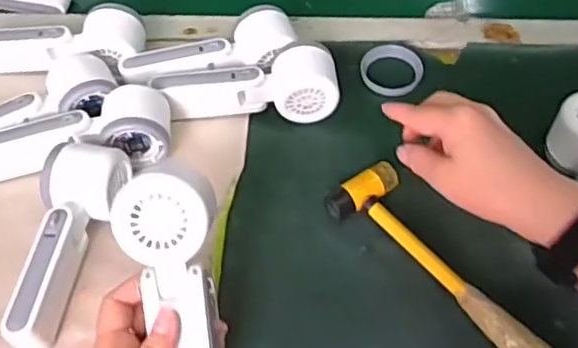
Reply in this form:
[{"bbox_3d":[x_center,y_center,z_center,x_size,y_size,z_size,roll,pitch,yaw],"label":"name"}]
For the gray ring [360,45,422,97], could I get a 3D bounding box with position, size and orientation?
[{"bbox_3d":[0.100,-0.103,0.606,0.060,0.012,0.056,0,51,0],"label":"gray ring"}]

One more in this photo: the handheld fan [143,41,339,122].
[{"bbox_3d":[-0.037,-0.081,0.571,0.159,0.046,0.055,-3,51,-2],"label":"handheld fan"}]

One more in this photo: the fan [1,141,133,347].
[{"bbox_3d":[-0.178,0.051,0.471,0.059,0.059,0.164,12,52,10],"label":"fan"}]

